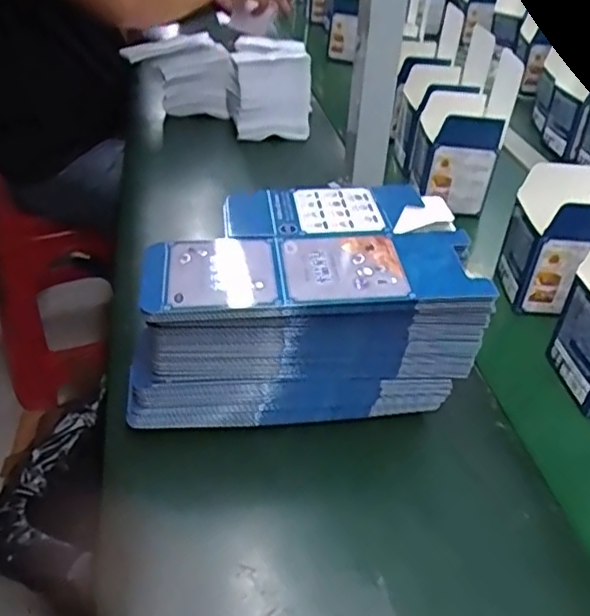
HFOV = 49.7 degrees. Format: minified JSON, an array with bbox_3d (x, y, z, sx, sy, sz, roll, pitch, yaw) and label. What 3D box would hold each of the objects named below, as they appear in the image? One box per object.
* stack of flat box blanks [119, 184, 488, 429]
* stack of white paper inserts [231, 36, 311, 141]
[{"bbox_3d":[0.003,0.001,0.516,0.251,0.136,0.140,-4,39,-6],"label":"stack of flat box blanks"},{"bbox_3d":[-0.040,-0.325,0.942,0.114,0.112,0.153,-2,37,-5],"label":"stack of white paper inserts"}]

